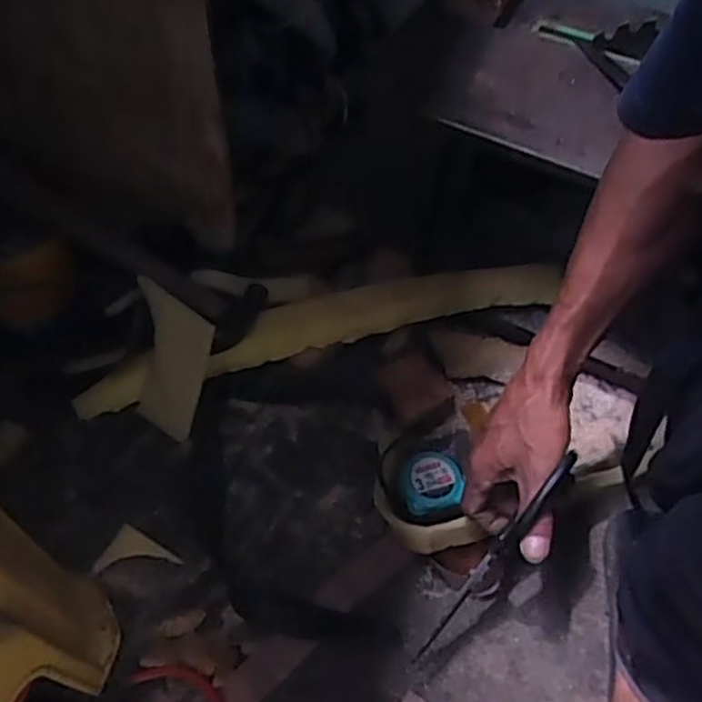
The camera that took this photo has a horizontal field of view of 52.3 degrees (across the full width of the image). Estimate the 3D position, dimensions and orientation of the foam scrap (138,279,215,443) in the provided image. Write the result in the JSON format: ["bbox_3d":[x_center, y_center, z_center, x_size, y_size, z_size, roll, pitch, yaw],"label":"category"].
[{"bbox_3d":[-0.170,0.008,0.661,0.079,0.127,0.011,19,14,20],"label":"foam scrap"}]

